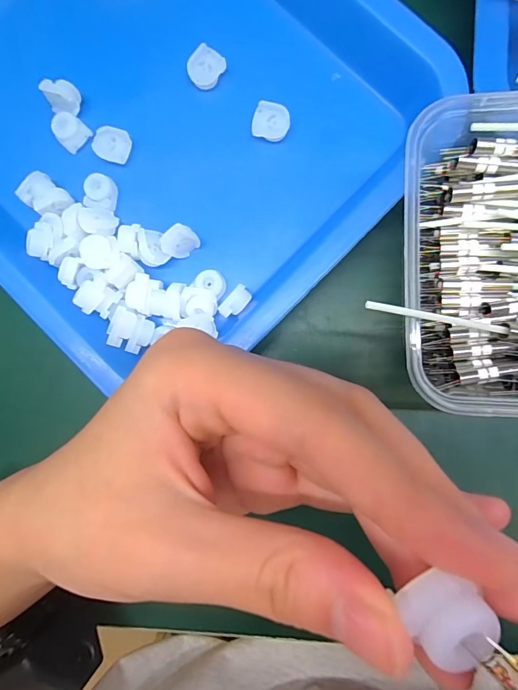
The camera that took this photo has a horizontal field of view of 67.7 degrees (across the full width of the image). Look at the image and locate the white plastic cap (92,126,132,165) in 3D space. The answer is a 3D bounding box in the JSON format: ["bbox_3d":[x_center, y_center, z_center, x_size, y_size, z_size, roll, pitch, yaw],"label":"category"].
[{"bbox_3d":[-0.078,-0.107,0.206,0.019,0.004,0.017,11,95,-11],"label":"white plastic cap"}]

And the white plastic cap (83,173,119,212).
[{"bbox_3d":[-0.085,-0.081,0.206,0.015,0.008,0.018,7,89,5],"label":"white plastic cap"}]

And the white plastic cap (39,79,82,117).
[{"bbox_3d":[-0.105,-0.133,0.205,0.017,0.009,0.016,0,88,5],"label":"white plastic cap"}]

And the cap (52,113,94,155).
[{"bbox_3d":[-0.103,-0.116,0.210,0.015,0.009,0.016,43,92,5],"label":"cap"}]

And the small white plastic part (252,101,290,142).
[{"bbox_3d":[0.007,-0.115,0.200,0.018,0.008,0.016,9,89,5],"label":"small white plastic part"}]

